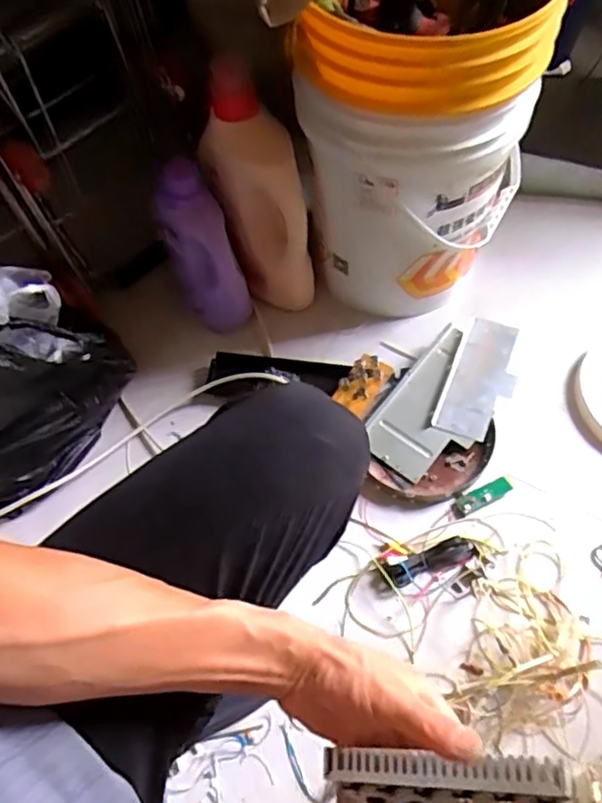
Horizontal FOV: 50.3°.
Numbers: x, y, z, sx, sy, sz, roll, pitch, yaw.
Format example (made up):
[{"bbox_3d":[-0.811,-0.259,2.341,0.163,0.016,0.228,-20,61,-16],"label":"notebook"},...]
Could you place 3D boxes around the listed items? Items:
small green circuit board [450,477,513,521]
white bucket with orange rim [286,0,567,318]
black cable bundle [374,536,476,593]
[{"bbox_3d":[0.242,0.128,0.862,0.086,0.006,0.024,-25,61,-11],"label":"small green circuit board"},{"bbox_3d":[0.164,-0.373,0.883,0.280,0.458,0.309,19,63,14],"label":"white bucket with orange rim"},{"bbox_3d":[0.162,0.208,0.826,0.132,0.013,0.036,-18,60,-7],"label":"black cable bundle"}]

